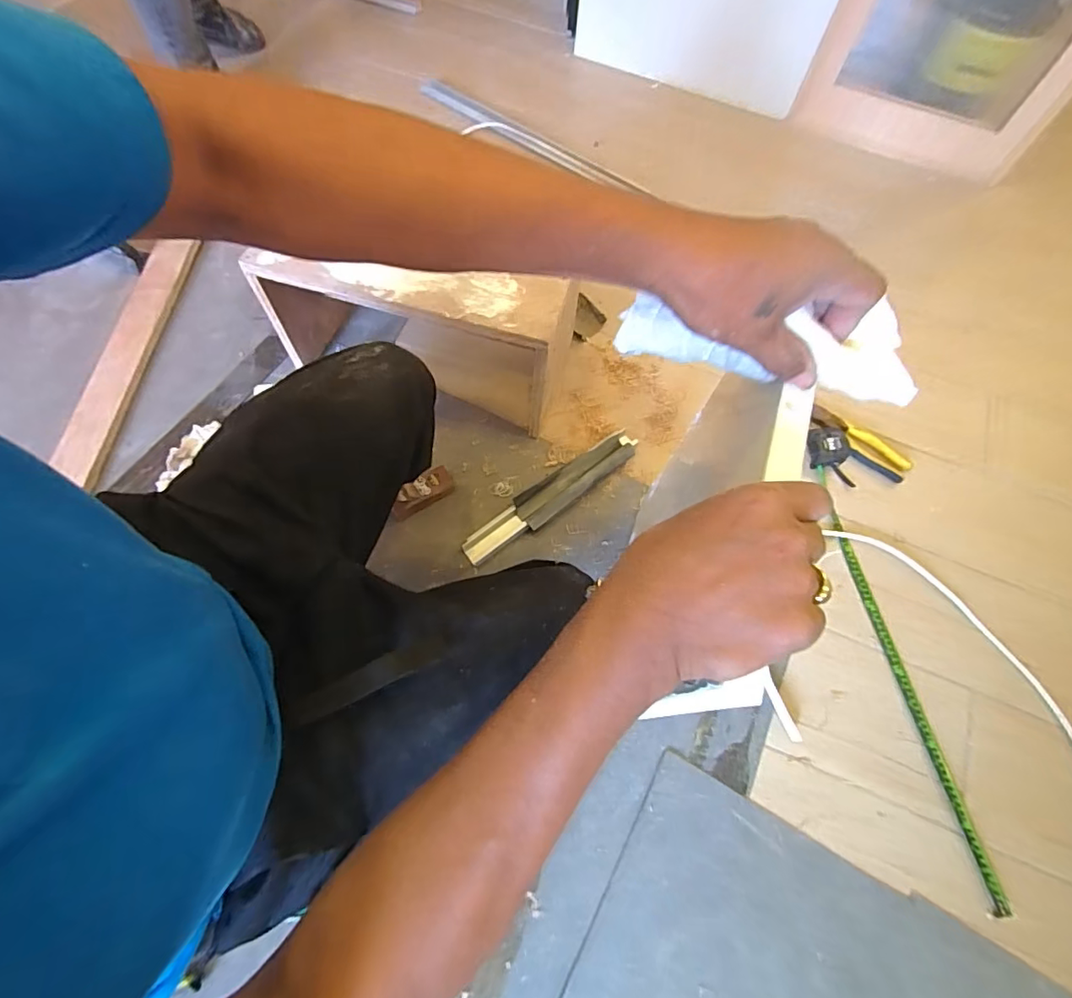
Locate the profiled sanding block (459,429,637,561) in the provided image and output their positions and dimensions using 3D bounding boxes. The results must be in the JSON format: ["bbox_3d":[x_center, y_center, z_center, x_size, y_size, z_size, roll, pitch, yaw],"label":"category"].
[{"bbox_3d":[0.025,-0.006,0.870,0.333,0.031,0.061,-37,70,-14],"label":"profiled sanding block"}]

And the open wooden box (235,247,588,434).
[{"bbox_3d":[-0.183,-0.278,0.871,0.446,0.263,0.160,15,65,2],"label":"open wooden box"}]

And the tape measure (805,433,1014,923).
[{"bbox_3d":[0.547,0.195,0.814,0.074,0.035,0.728,-2,65,-6],"label":"tape measure"}]

